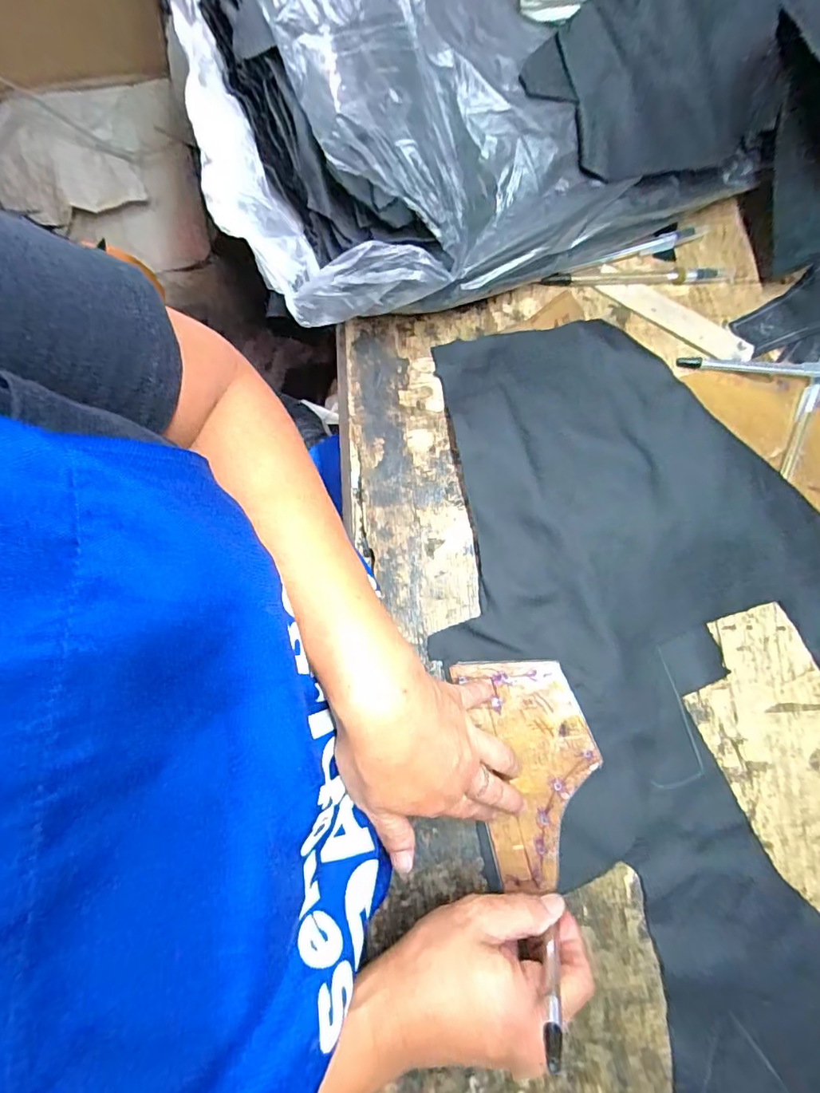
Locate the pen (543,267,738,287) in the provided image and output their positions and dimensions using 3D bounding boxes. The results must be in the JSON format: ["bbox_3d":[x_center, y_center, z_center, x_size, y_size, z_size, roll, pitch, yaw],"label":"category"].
[{"bbox_3d":[0.181,-0.215,0.408,0.147,0.007,0.013,0,79,1],"label":"pen"}]

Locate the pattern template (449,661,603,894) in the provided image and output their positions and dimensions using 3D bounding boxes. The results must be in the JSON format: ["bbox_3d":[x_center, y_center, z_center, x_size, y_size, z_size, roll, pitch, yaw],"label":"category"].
[{"bbox_3d":[0.082,0.143,0.337,0.077,0.004,0.141,-14,79,4],"label":"pattern template"}]

